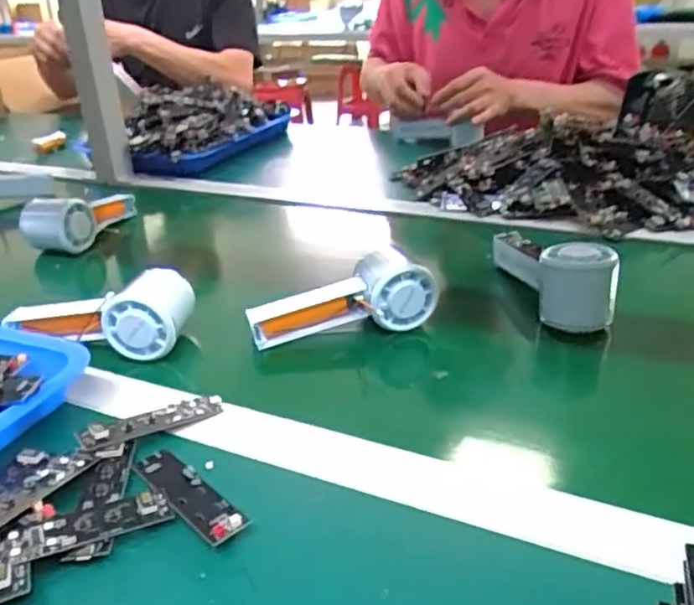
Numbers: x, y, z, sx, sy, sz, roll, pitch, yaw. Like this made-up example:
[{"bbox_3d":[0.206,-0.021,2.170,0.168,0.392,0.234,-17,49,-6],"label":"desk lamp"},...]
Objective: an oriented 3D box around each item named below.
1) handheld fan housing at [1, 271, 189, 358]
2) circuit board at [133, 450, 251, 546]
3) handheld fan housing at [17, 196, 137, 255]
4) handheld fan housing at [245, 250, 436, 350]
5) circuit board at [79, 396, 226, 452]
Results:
[{"bbox_3d":[-0.205,0.006,0.533,0.146,0.045,0.062,2,27,10],"label":"handheld fan housing"},{"bbox_3d":[-0.090,0.107,0.364,0.023,0.006,0.090,-25,30,-37],"label":"circuit board"},{"bbox_3d":[-0.322,-0.105,0.780,0.078,0.071,0.143,0,27,5],"label":"handheld fan housing"},{"bbox_3d":[-0.003,-0.006,0.537,0.151,0.050,0.058,-5,27,-4],"label":"handheld fan housing"},{"bbox_3d":[-0.124,0.076,0.417,0.090,0.010,0.025,-12,27,-37],"label":"circuit board"}]

